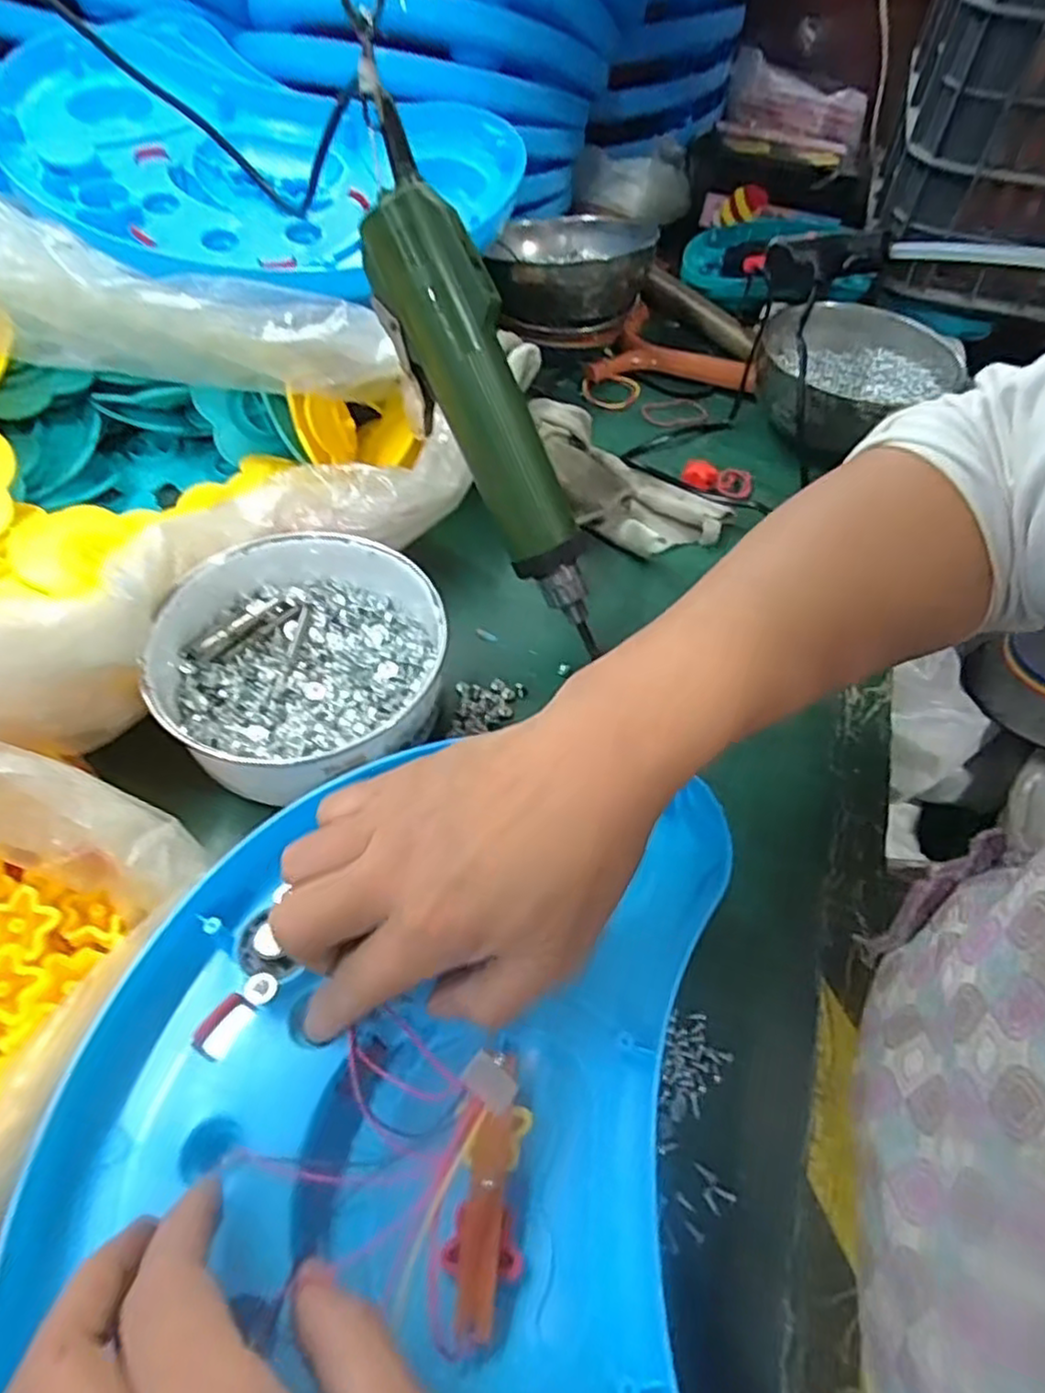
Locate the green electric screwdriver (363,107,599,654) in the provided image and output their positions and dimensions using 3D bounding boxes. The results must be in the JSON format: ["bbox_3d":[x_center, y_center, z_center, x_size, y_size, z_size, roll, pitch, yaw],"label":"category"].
[{"bbox_3d":[-0.019,-0.141,0.364,0.036,0.246,0.047,-38,25,-27],"label":"green electric screwdriver"}]

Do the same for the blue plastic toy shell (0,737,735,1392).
[{"bbox_3d":[-0.040,0.167,0.225,0.225,0.035,0.302,4,53,0],"label":"blue plastic toy shell"}]

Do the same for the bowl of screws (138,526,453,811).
[{"bbox_3d":[-0.113,-0.016,0.363,0.140,0.058,0.136,2,53,-2],"label":"bowl of screws"}]

